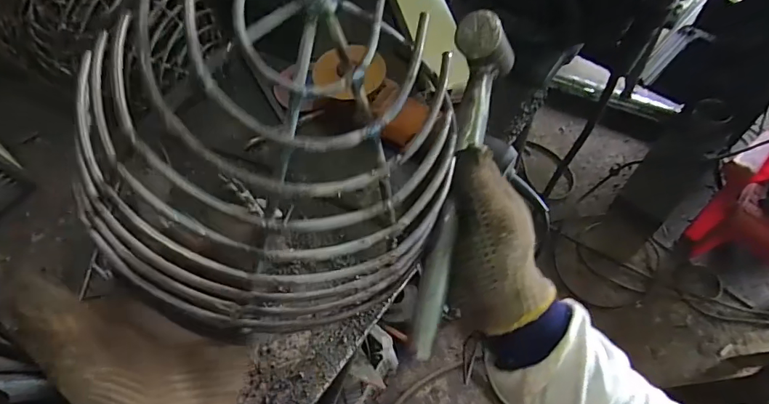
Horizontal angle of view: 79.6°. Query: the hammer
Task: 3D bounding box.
[{"bbox_3d":[0.056,-0.004,0.338,0.040,0.063,0.242,11,99,10],"label":"hammer"}]

